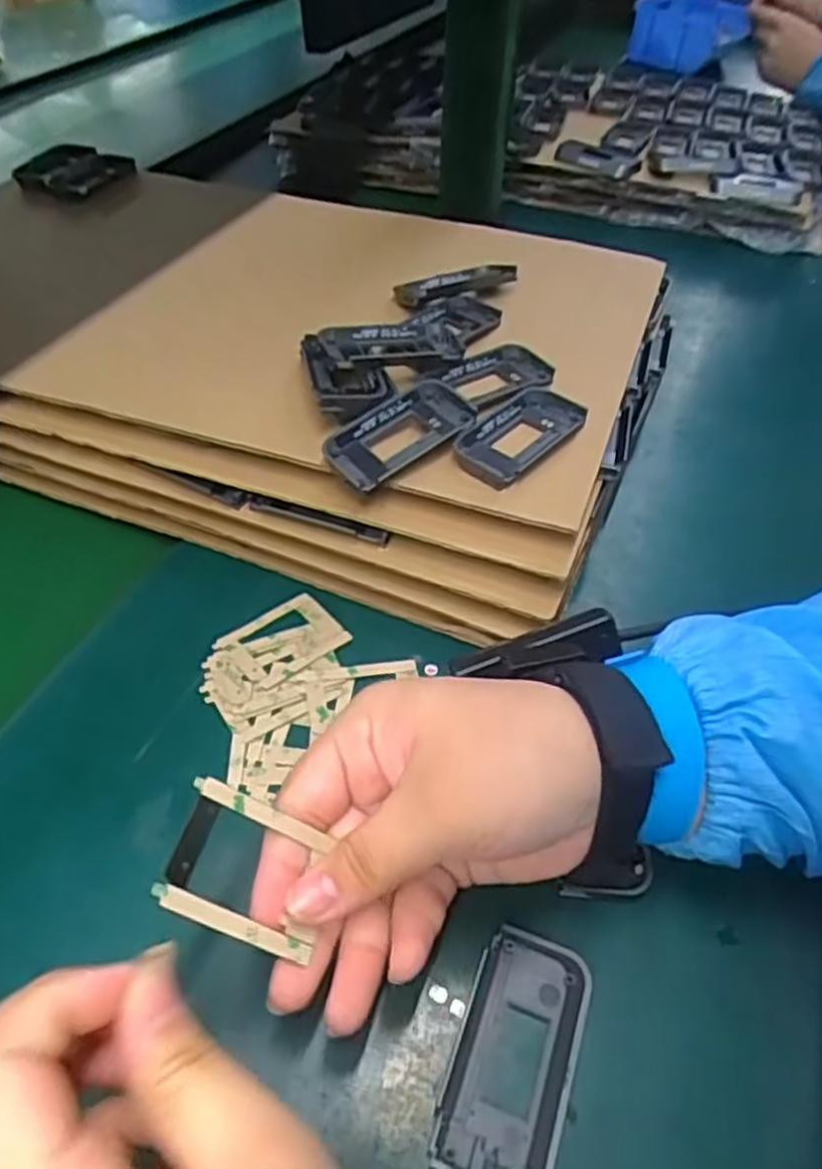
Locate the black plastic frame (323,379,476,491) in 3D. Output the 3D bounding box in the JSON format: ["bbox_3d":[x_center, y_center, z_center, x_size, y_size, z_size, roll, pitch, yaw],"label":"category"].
[{"bbox_3d":[-0.006,-0.076,0.383,0.075,0.014,0.038,-30,54,-27],"label":"black plastic frame"}]

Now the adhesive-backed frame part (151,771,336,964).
[{"bbox_3d":[-0.050,0.088,0.242,0.050,0.004,0.040,31,51,-18],"label":"adhesive-backed frame part"}]

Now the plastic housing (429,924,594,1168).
[{"bbox_3d":[0.035,0.157,0.259,0.039,0.009,0.076,17,48,13],"label":"plastic housing"}]

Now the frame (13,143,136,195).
[{"bbox_3d":[-0.277,-0.343,0.642,0.074,0.016,0.077,26,51,20],"label":"frame"}]

